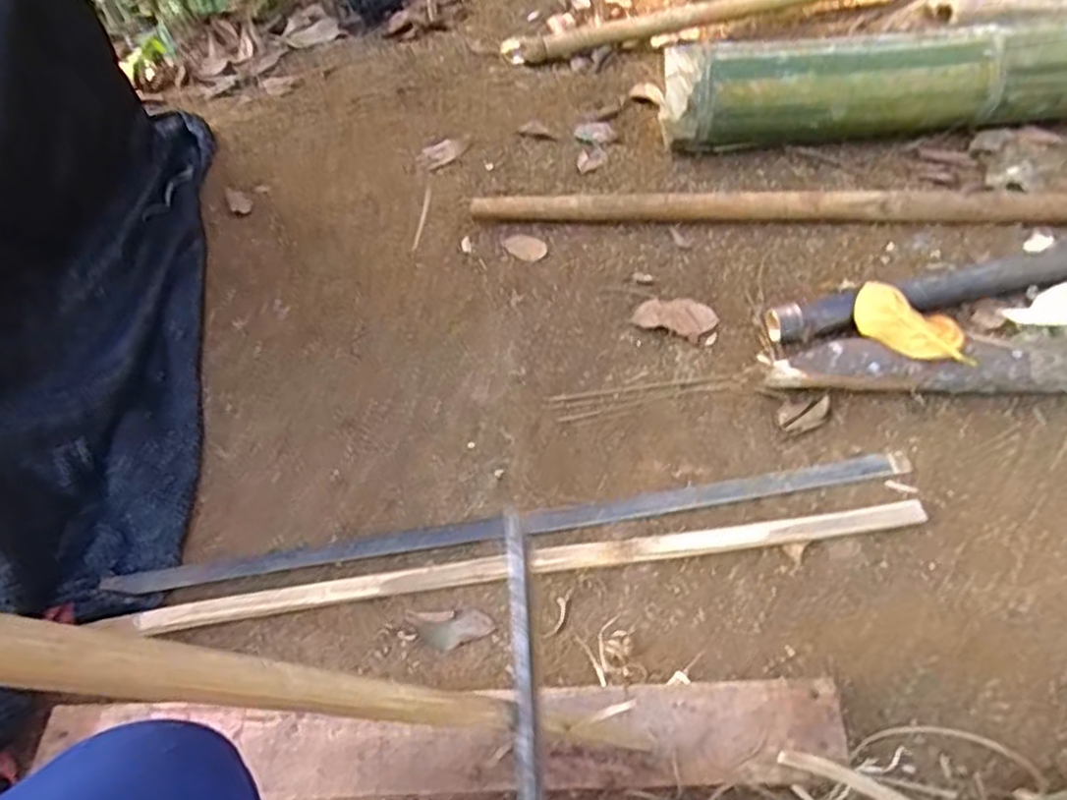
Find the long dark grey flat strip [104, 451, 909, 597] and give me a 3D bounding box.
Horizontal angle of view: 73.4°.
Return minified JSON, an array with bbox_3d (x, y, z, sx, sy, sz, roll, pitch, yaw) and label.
[{"bbox_3d":[-0.012,0.141,0.793,0.864,0.013,0.035,-8,55,-4],"label":"long dark grey flat strip"}]

